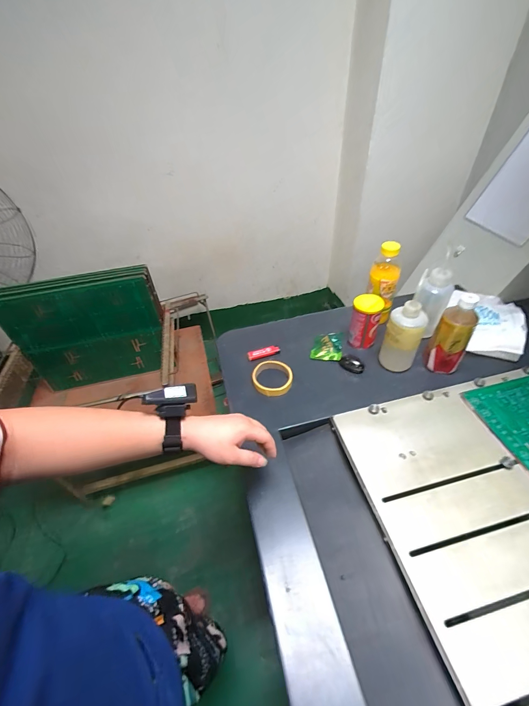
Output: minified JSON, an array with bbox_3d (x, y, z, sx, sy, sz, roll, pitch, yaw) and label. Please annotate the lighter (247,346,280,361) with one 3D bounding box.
[{"bbox_3d":[-0.002,-0.002,0.772,0.079,0.007,0.026,-16,46,-9],"label":"lighter"}]

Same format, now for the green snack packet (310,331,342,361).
[{"bbox_3d":[0.156,-0.020,0.782,0.072,0.018,0.086,6,47,13],"label":"green snack packet"}]

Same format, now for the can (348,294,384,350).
[{"bbox_3d":[0.239,-0.078,0.740,0.061,0.114,0.065,-3,45,3],"label":"can"}]

